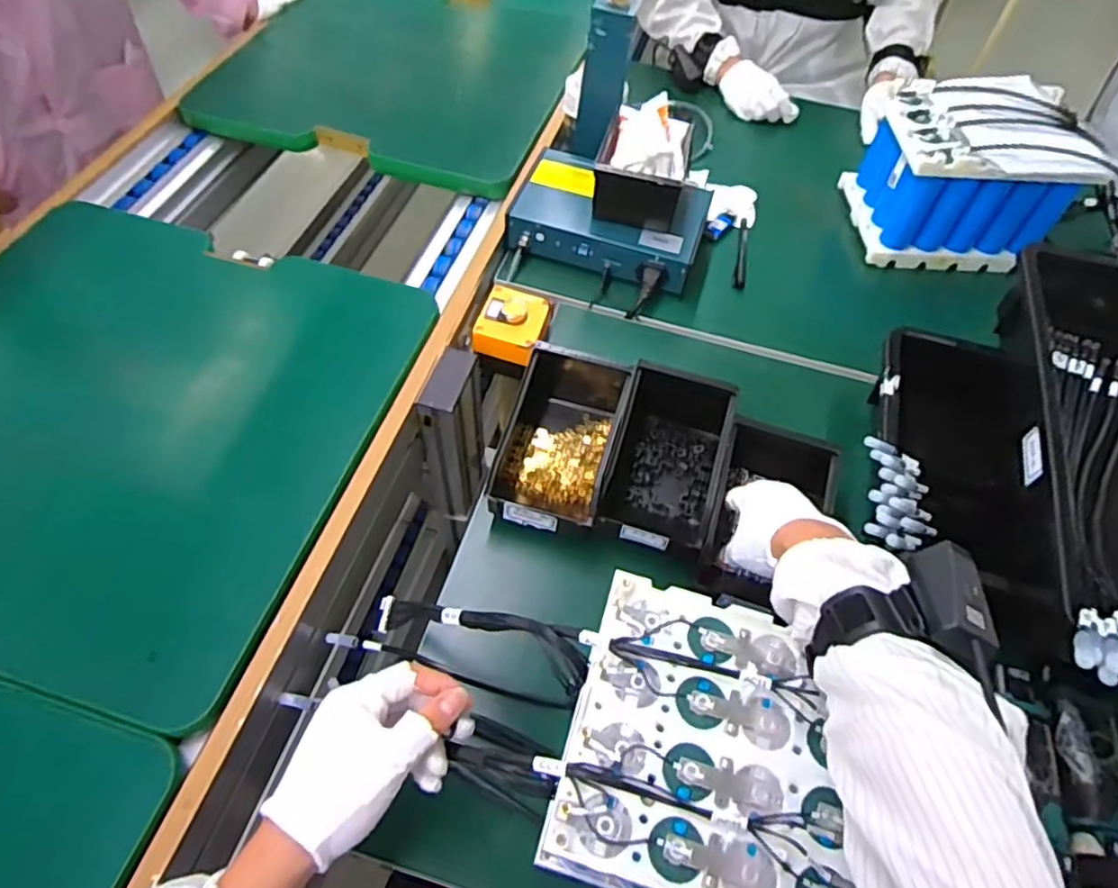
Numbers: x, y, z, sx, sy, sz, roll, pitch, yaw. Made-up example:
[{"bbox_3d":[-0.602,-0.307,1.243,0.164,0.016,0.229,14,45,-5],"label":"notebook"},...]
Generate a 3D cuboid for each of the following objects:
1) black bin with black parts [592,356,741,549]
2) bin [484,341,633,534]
[{"bbox_3d":[0.102,0.019,0.661,0.102,0.071,0.168,16,56,6],"label":"black bin with black parts"},{"bbox_3d":[0.005,-0.015,0.677,0.105,0.070,0.208,15,56,5],"label":"bin"}]

